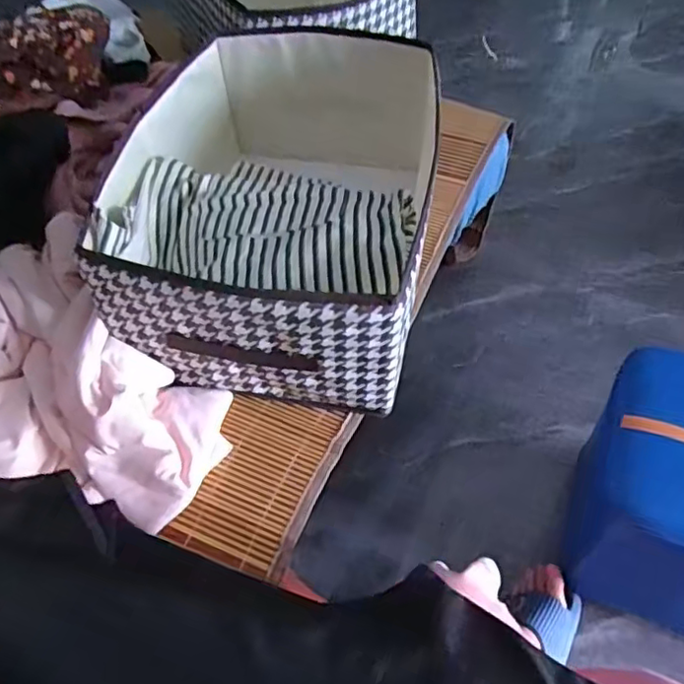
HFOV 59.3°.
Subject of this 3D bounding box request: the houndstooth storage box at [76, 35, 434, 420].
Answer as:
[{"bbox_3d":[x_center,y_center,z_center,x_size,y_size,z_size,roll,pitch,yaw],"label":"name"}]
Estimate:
[{"bbox_3d":[-0.060,-0.169,0.695,0.306,0.175,0.459,5,52,9],"label":"houndstooth storage box"}]

